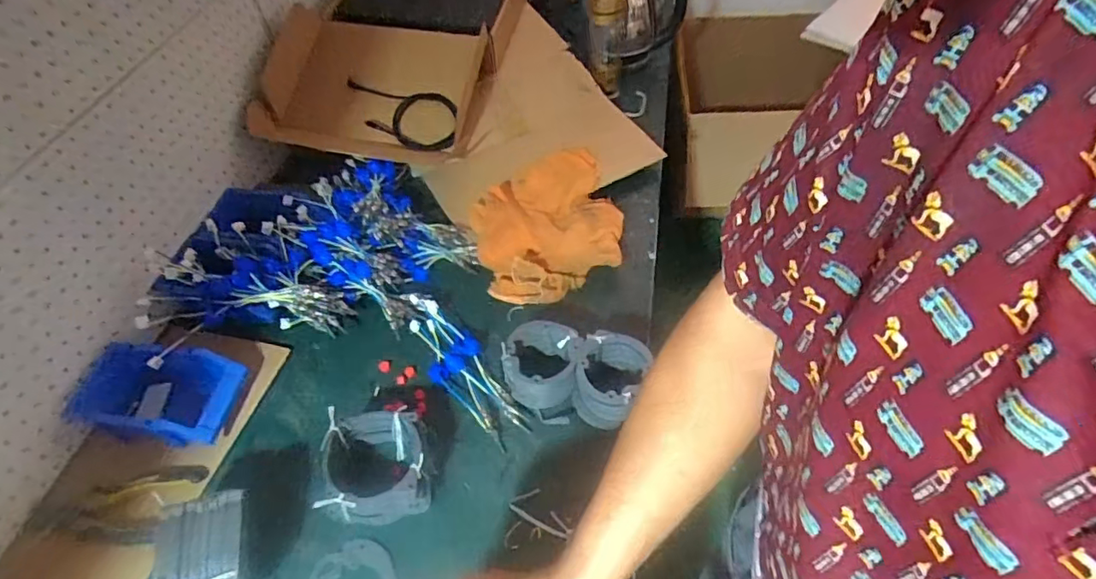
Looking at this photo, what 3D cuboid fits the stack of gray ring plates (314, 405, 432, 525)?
[{"bbox_3d":[-0.210,0.216,0.690,0.122,0.069,0.129,-10,51,-3],"label":"stack of gray ring plates"}]

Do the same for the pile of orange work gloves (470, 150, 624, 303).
[{"bbox_3d":[0.000,-0.118,0.939,0.253,0.061,0.290,-15,52,-7],"label":"pile of orange work gloves"}]

